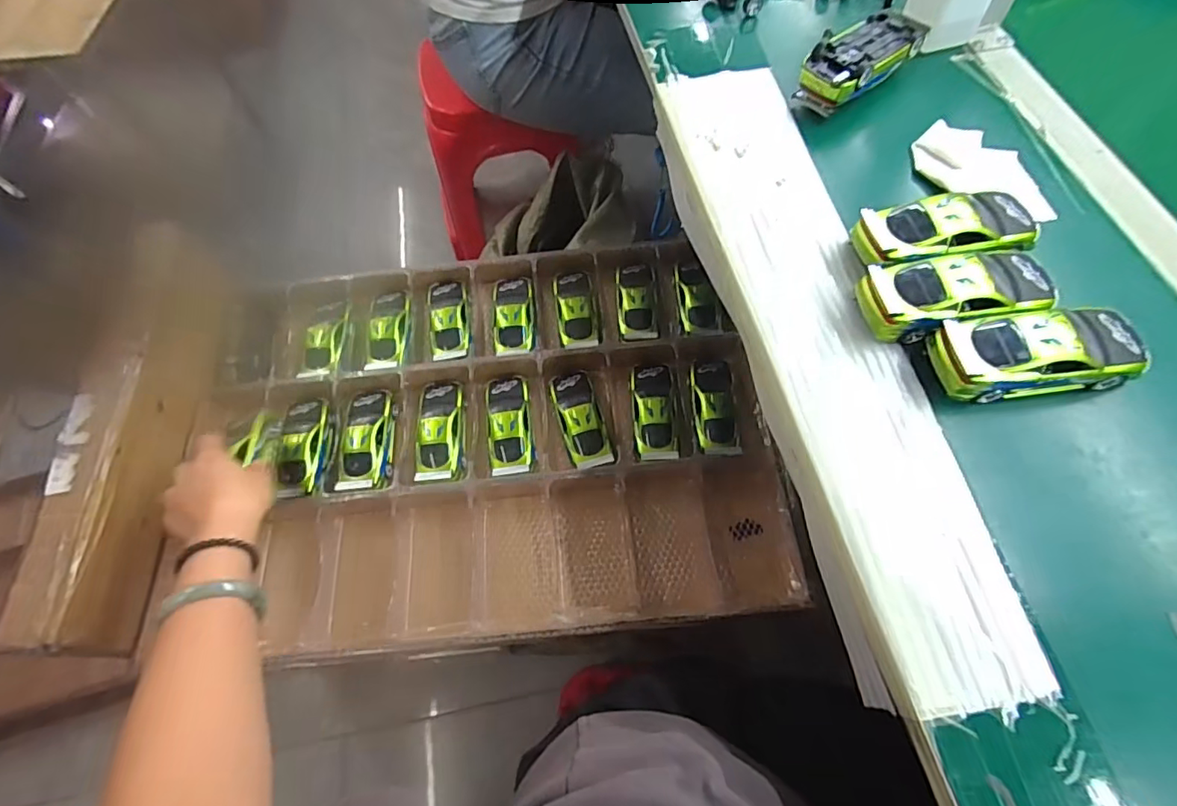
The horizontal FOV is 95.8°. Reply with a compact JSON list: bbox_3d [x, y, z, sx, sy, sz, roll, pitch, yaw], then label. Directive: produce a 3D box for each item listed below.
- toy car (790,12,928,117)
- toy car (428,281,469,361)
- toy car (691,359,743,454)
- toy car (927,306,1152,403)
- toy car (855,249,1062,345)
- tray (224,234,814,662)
[{"bbox_3d":[0.250,-0.315,0.492,0.121,0.034,0.056,-37,68,-14],"label":"toy car"},{"bbox_3d":[-0.177,-0.103,0.681,0.047,0.036,0.123,-9,64,-2],"label":"toy car"},{"bbox_3d":[0.144,0.000,0.602,0.047,0.029,0.130,-1,65,3],"label":"toy car"},{"bbox_3d":[0.302,-0.035,0.352,0.132,0.035,0.052,-6,64,0],"label":"toy car"},{"bbox_3d":[0.263,-0.079,0.375,0.130,0.031,0.055,-9,64,-1],"label":"toy car"},{"bbox_3d":[-0.117,0.031,0.615,0.632,0.053,0.456,-6,64,0],"label":"tray"}]

